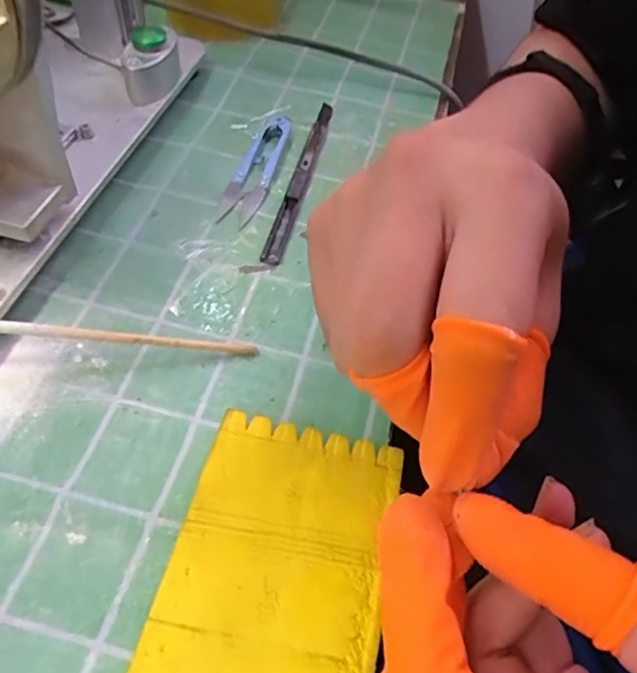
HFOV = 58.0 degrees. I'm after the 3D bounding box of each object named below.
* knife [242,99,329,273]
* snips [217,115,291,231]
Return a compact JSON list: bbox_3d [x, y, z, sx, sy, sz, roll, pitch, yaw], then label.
[{"bbox_3d":[-0.012,-0.102,0.367,0.017,0.007,0.169,15,53,7],"label":"knife"},{"bbox_3d":[-0.038,-0.110,0.371,0.024,0.007,0.109,14,53,7],"label":"snips"}]

